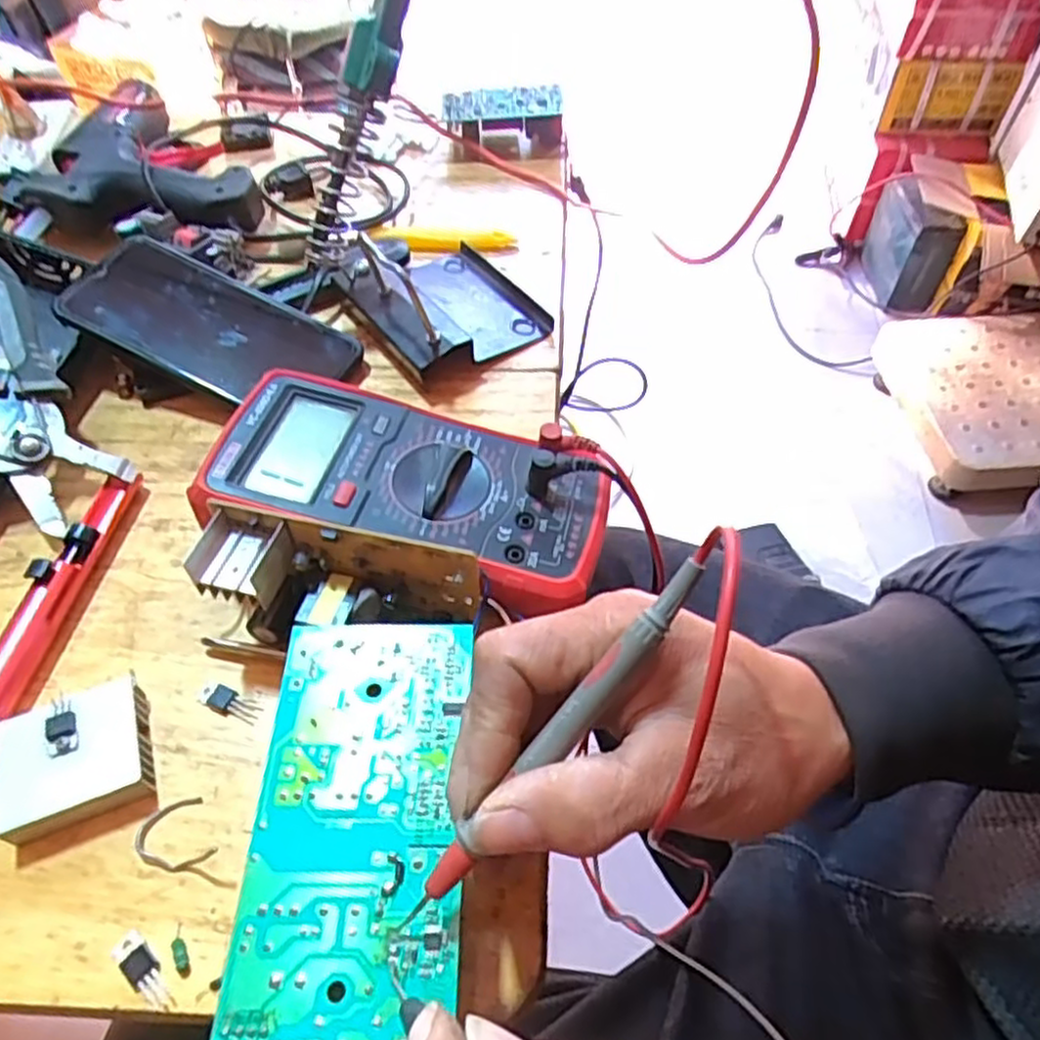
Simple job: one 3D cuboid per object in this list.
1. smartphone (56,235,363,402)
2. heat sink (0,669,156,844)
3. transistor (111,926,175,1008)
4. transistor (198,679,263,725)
[{"bbox_3d":[-0.178,-0.112,0.428,0.156,0.011,0.073,26,65,3],"label":"smartphone"},{"bbox_3d":[-0.178,0.095,0.295,0.055,0.019,0.046,-21,55,-14],"label":"heat sink"},{"bbox_3d":[-0.133,0.158,0.258,0.029,0.004,0.010,36,61,25],"label":"transistor"},{"bbox_3d":[-0.126,0.078,0.318,0.029,0.004,0.010,17,55,14],"label":"transistor"}]

